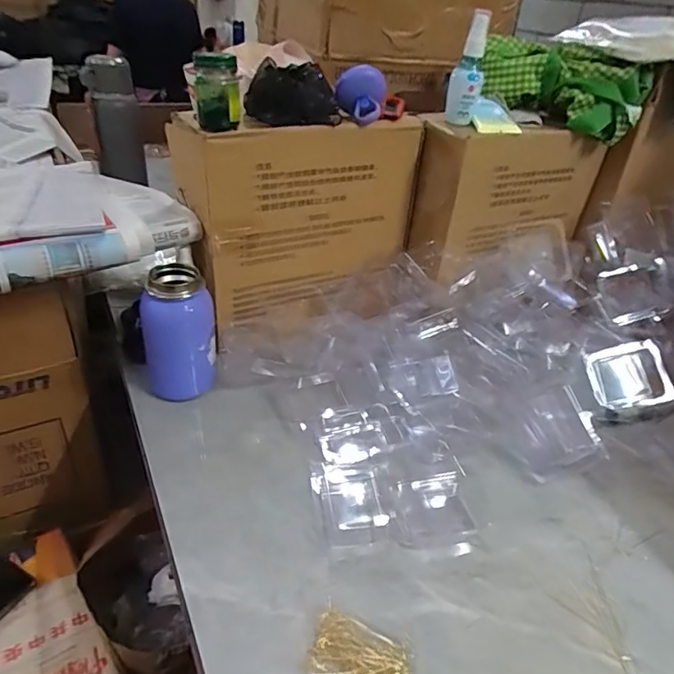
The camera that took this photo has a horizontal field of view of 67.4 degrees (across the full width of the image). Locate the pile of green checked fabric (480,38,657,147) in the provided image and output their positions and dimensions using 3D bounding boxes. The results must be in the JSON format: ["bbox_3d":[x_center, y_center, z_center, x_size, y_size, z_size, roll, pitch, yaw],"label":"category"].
[{"bbox_3d":[0.295,-0.332,0.673,0.208,0.088,0.060,23,38,23],"label":"pile of green checked fabric"}]

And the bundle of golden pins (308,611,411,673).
[{"bbox_3d":[0.017,0.228,0.358,0.071,0.015,0.047,18,36,16],"label":"bundle of golden pins"}]

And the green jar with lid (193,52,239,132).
[{"bbox_3d":[-0.119,-0.242,0.500,0.042,0.065,0.035,-4,36,-15],"label":"green jar with lid"}]

